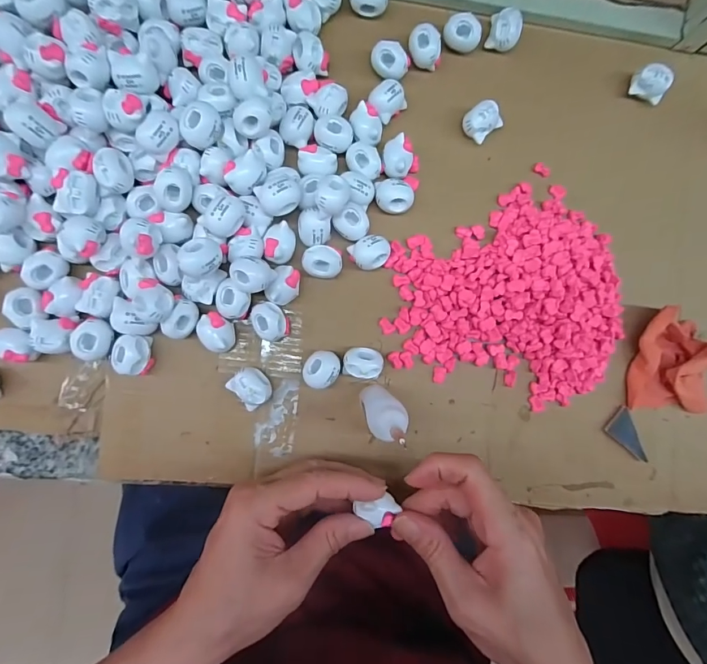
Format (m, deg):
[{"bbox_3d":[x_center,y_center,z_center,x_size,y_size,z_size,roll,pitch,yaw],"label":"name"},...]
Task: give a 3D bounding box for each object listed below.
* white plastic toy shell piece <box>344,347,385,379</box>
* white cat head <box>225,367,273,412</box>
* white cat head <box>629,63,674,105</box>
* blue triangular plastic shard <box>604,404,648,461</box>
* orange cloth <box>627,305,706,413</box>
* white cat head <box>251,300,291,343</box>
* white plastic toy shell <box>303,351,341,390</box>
[{"bbox_3d":[0.006,0.021,0.271,0.026,0.019,0.020,3,88,-6],"label":"white plastic toy shell piece"},{"bbox_3d":[-0.066,0.036,0.263,0.023,0.018,0.025,-41,93,-6],"label":"white cat head"},{"bbox_3d":[0.217,-0.182,0.296,0.026,0.020,0.018,25,86,-5],"label":"white cat head"},{"bbox_3d":[0.202,0.074,0.293,0.037,0.006,0.022,40,85,-4],"label":"blue triangular plastic shard"},{"bbox_3d":[0.233,0.022,0.287,0.056,0.028,0.071,7,87,-6],"label":"orange cloth"},{"bbox_3d":[-0.055,-0.007,0.265,0.021,0.021,0.026,-41,93,-6],"label":"white cat head"},{"bbox_3d":[-0.021,0.024,0.269,0.026,0.021,0.021,-43,93,-6],"label":"white plastic toy shell"}]

